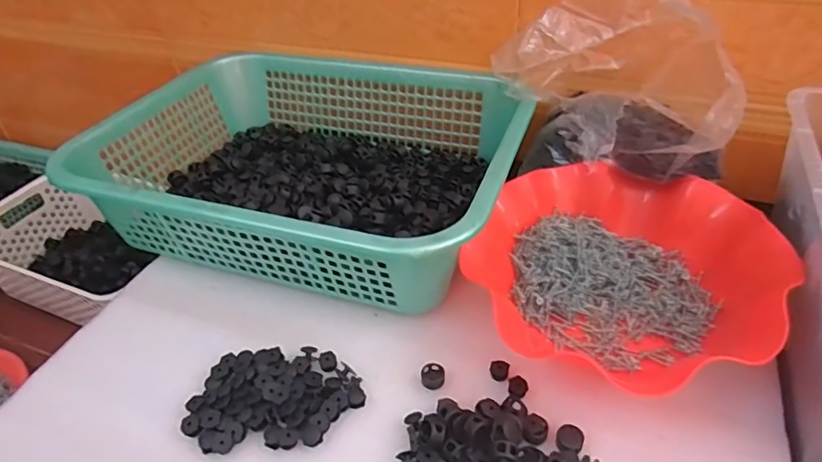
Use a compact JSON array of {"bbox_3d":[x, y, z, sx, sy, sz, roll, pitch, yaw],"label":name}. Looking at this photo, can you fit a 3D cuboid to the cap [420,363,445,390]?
[{"bbox_3d":[0.016,0.104,0.398,0.017,0.004,0.018,-2,41,2],"label":"cap"}]

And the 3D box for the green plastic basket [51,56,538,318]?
[{"bbox_3d":[-0.093,-0.070,0.542,0.388,0.108,0.297,9,43,18],"label":"green plastic basket"}]

